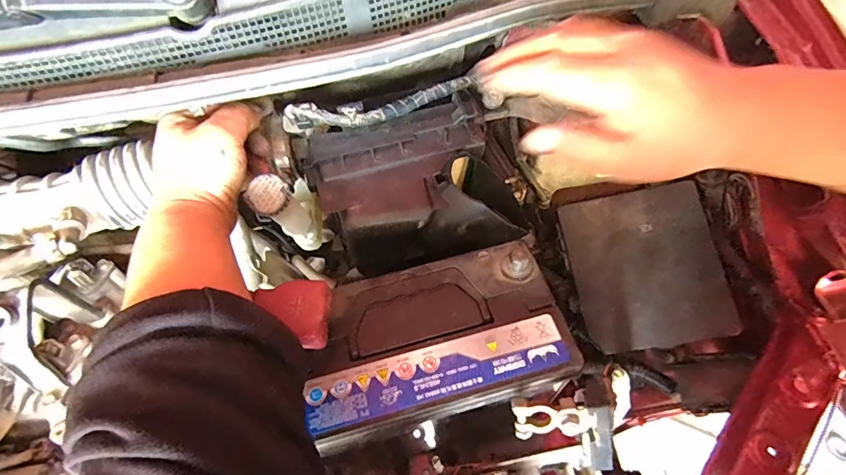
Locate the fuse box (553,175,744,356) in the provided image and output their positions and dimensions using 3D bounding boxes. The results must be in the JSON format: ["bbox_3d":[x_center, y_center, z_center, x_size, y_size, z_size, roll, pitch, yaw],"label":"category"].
[{"bbox_3d":[0.241,0.037,0.493,0.142,0.071,0.163,-12,77,8],"label":"fuse box"}]

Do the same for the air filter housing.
[{"bbox_3d":[0.001,-0.044,0.437,0.191,0.106,0.133,-21,60,-11],"label":"air filter housing"}]

